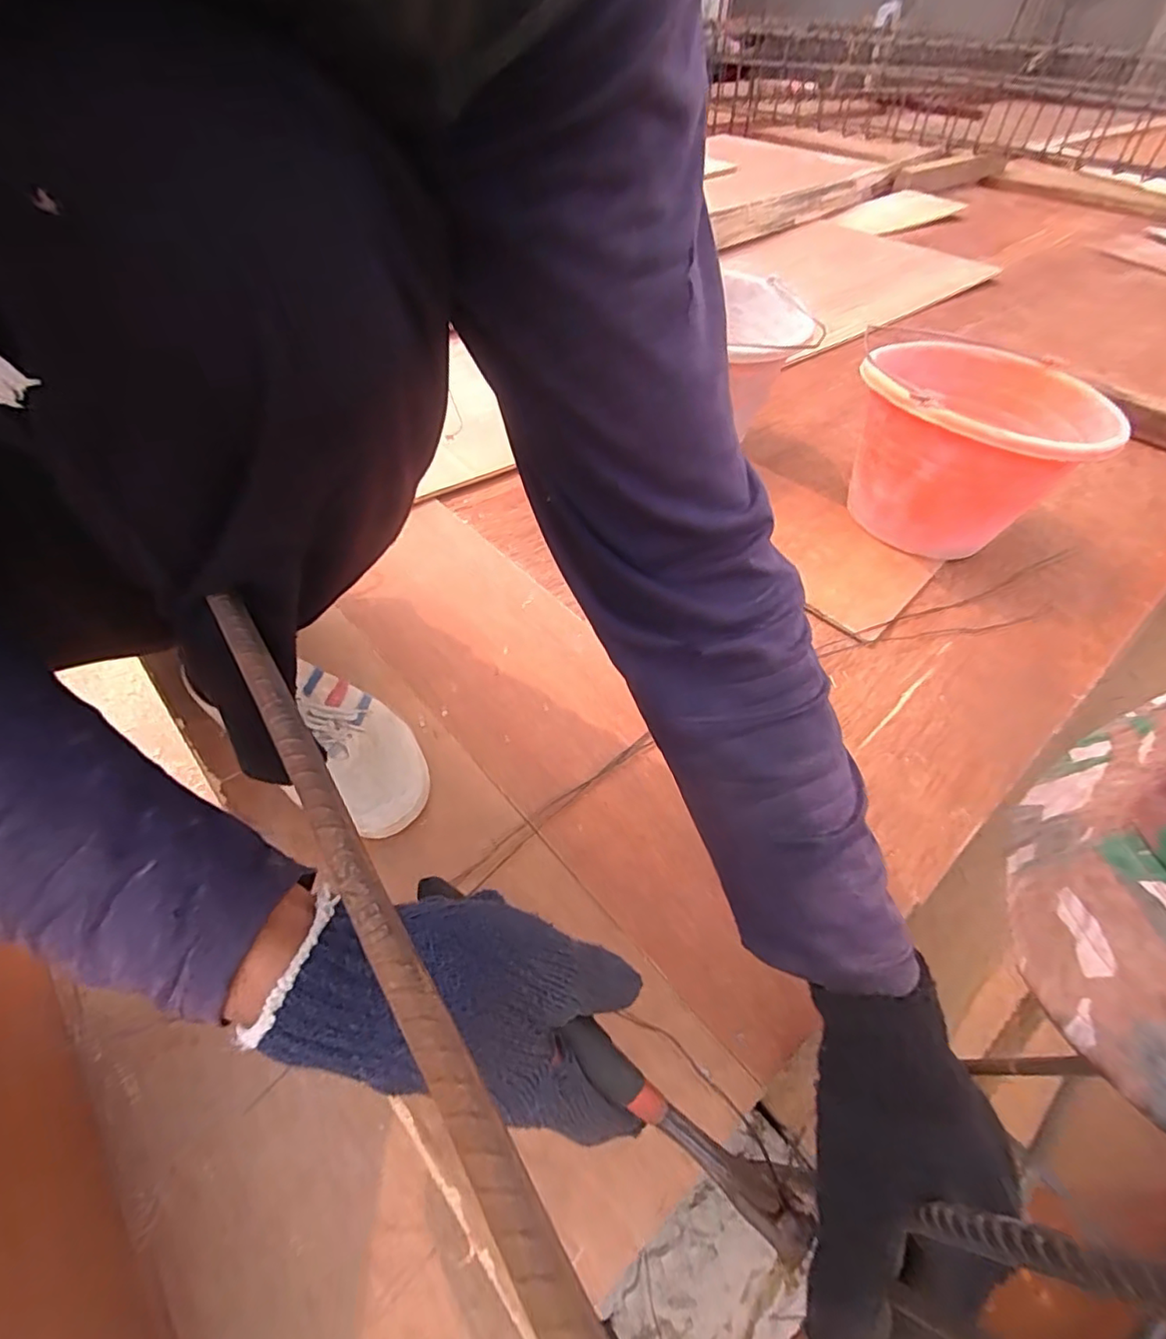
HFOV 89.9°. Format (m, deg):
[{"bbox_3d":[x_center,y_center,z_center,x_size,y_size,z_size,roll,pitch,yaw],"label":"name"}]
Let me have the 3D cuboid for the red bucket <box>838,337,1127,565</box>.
[{"bbox_3d":[0.434,-0.256,0.674,0.286,0.169,0.250,-34,61,-27],"label":"red bucket"}]

